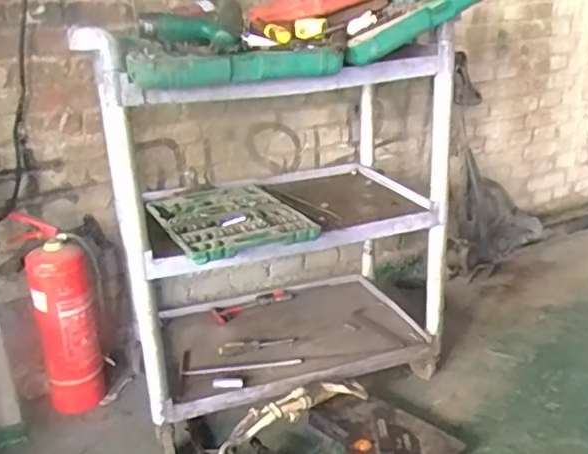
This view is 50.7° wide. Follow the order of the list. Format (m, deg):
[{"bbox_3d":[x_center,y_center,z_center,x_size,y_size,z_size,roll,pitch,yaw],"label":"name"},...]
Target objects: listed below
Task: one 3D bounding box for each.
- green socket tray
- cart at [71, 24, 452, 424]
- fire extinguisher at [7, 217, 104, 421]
[{"bbox_3d":[-0.152,-0.022,1.372,0.284,0.031,0.391,-12,21,-24],"label":"green socket tray"},{"bbox_3d":[-0.067,-0.049,1.462,0.699,0.769,0.587,-14,22,-21],"label":"cart"},{"bbox_3d":[-0.556,0.225,1.508,0.141,0.472,0.129,-11,20,-22],"label":"fire extinguisher"}]

